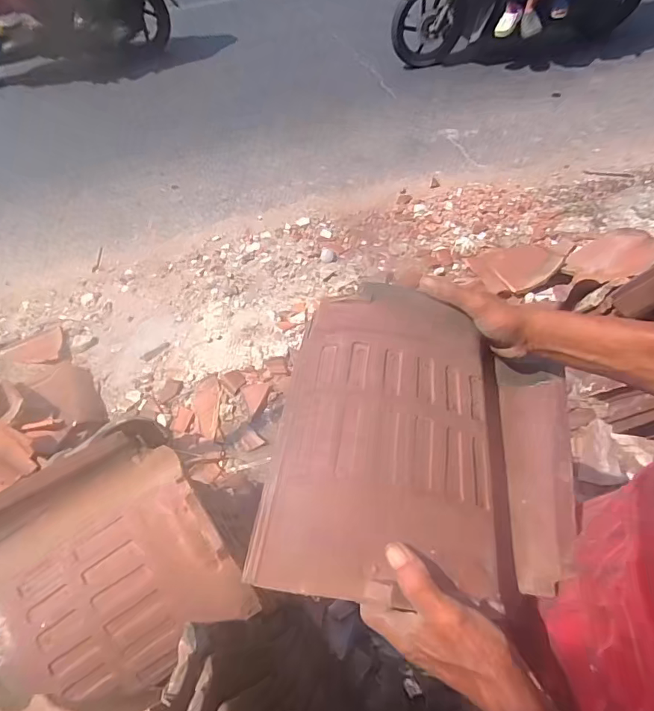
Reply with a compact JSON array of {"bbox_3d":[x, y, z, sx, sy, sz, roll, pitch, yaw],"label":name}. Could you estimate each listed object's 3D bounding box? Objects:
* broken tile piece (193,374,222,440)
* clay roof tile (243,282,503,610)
[{"bbox_3d":[-0.409,0.169,1.535,0.086,0.014,0.237,-3,54,1],"label":"broken tile piece"},{"bbox_3d":[0.066,0.073,0.443,0.220,0.047,0.301,14,61,-4],"label":"clay roof tile"}]

